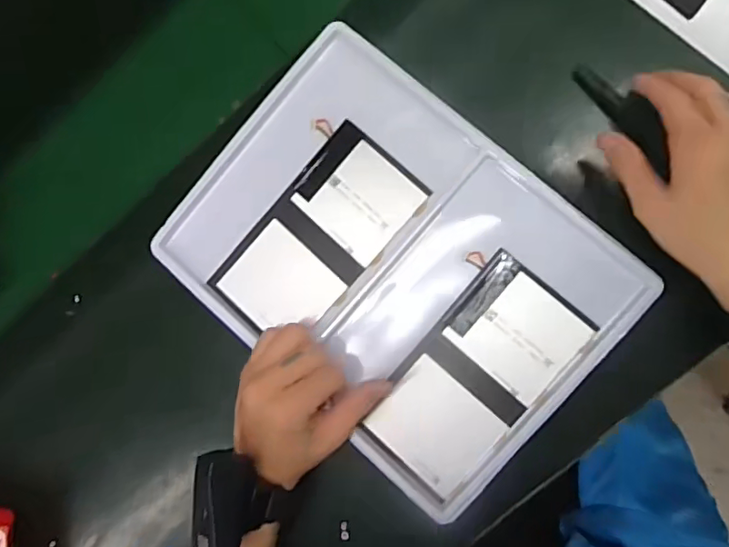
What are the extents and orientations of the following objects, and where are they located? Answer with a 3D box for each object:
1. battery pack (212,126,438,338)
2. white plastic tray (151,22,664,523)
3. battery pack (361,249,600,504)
[{"bbox_3d":[-0.037,-0.027,0.443,0.089,0.007,0.171,42,96,7],"label":"battery pack"},{"bbox_3d":[0.020,-0.005,0.430,0.320,0.018,0.240,41,96,7],"label":"white plastic tray"},{"bbox_3d":[0.083,0.077,0.422,0.089,0.007,0.170,40,96,7],"label":"battery pack"}]

